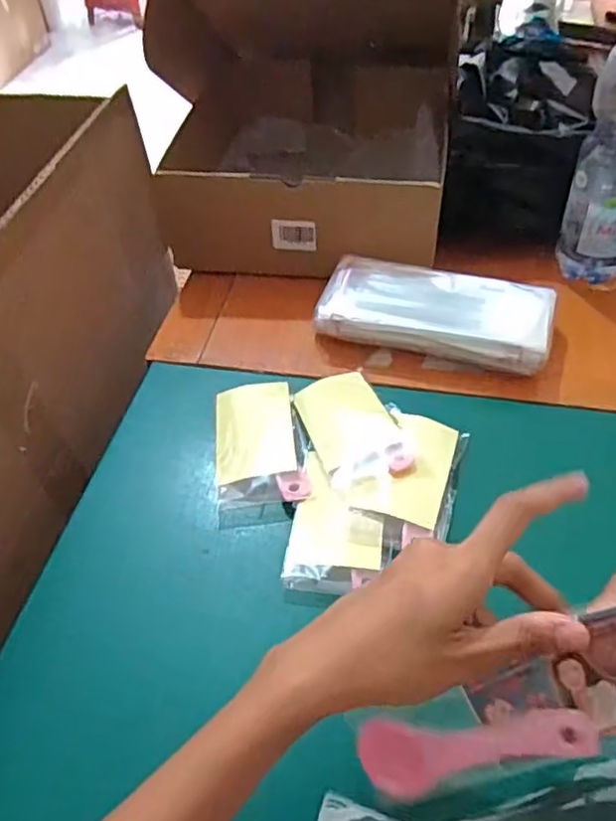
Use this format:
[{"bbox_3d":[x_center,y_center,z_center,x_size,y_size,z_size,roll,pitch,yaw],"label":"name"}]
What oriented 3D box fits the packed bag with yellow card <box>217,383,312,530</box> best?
[{"bbox_3d":[-0.035,0.028,0.489,0.067,0.016,0.121,-5,49,-2],"label":"packed bag with yellow card"}]

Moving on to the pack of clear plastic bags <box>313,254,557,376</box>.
[{"bbox_3d":[0.108,-0.082,0.558,0.189,0.040,0.086,12,50,13],"label":"pack of clear plastic bags"}]

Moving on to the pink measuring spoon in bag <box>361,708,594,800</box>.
[{"bbox_3d":[0.075,0.154,0.295,0.111,0.017,0.028,-24,42,28],"label":"pink measuring spoon in bag"}]

